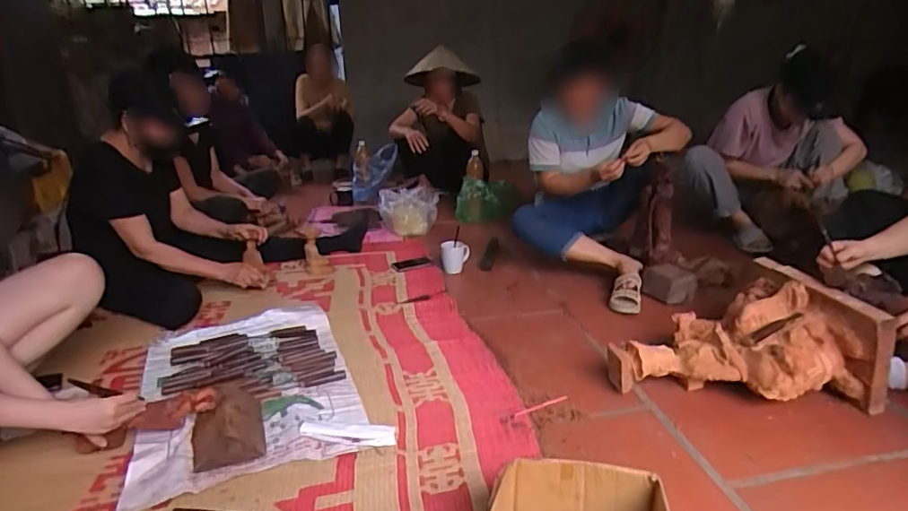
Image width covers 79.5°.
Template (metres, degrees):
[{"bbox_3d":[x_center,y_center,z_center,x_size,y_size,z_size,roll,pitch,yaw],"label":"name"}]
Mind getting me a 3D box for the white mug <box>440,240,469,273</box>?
[{"bbox_3d":[0.006,0.008,1.937,0.101,0.121,0.094,-2,20,2],"label":"white mug"}]

